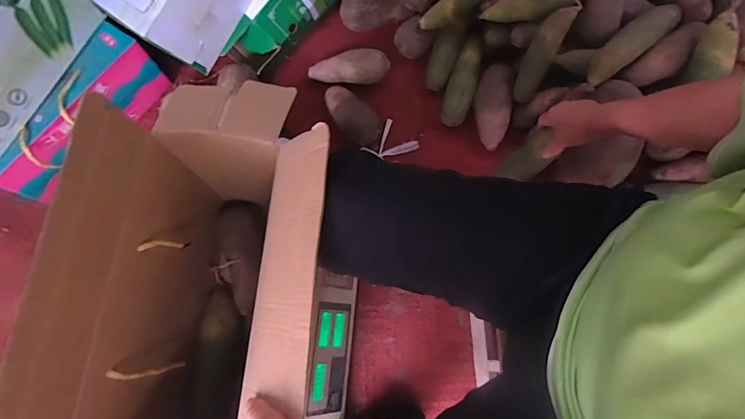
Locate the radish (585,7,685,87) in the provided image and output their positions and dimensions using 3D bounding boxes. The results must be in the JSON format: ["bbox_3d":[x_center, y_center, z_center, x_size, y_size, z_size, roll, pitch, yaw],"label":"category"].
[{"bbox_3d":[0.455,-0.293,0.656,0.194,0.047,0.054,-36,80,-9],"label":"radish"}]

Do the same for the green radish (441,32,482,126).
[{"bbox_3d":[0.192,-0.274,0.792,0.055,0.056,0.195,18,77,3],"label":"green radish"}]

